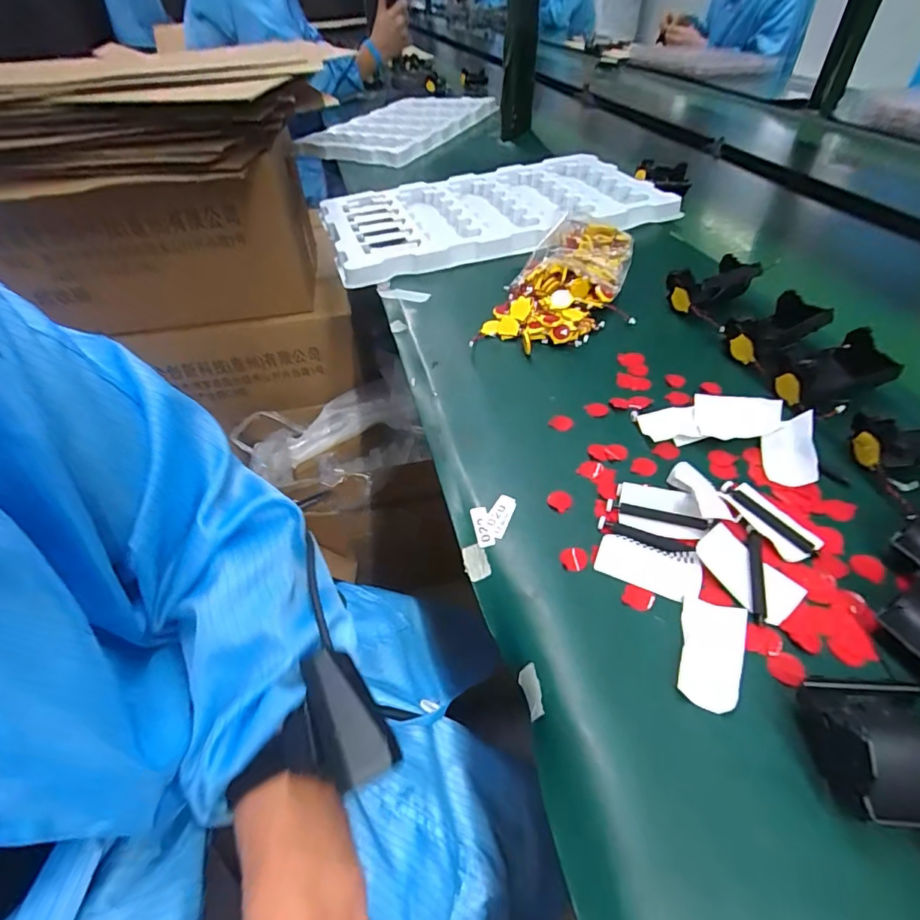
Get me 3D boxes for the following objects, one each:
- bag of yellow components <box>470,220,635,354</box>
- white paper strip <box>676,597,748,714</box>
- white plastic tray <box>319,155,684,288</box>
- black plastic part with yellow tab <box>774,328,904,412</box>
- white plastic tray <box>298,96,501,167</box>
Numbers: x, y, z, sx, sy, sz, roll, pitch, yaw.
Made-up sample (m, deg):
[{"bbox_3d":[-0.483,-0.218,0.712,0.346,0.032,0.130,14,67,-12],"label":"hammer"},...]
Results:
[{"bbox_3d":[0.117,-0.185,0.502,0.125,0.033,0.241,17,48,19],"label":"bag of yellow components"},{"bbox_3d":[0.126,0.097,0.247,0.030,0.004,0.055,17,48,19],"label":"white paper strip"},{"bbox_3d":[0.039,-0.338,0.661,0.427,0.038,0.274,-9,45,-6],"label":"white plastic tray"},{"bbox_3d":[0.282,-0.066,0.365,0.077,0.035,0.052,-25,49,-20],"label":"black plastic part with yellow tab"},{"bbox_3d":[-0.117,-0.706,1.027,0.290,0.041,0.414,26,52,26],"label":"white plastic tray"}]

